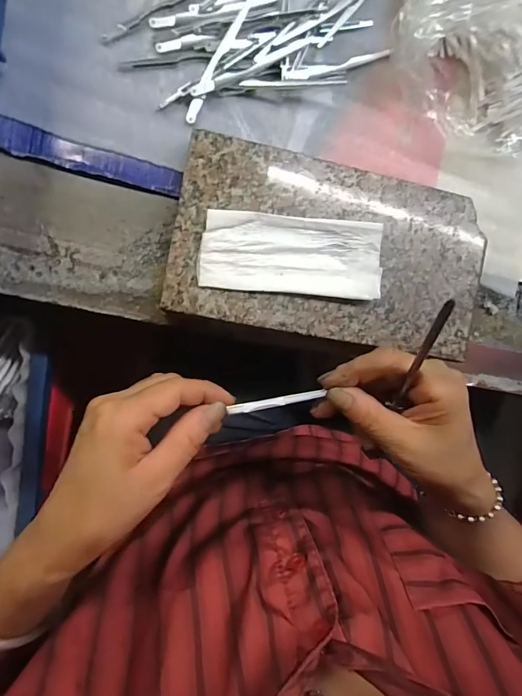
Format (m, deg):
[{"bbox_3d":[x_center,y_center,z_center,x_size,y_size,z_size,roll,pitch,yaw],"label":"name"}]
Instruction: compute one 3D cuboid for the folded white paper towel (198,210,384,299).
[{"bbox_3d":[0.024,-0.069,0.296,0.133,0.011,0.054,4,91,-7],"label":"folded white paper towel"}]

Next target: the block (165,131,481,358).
[{"bbox_3d":[0.056,-0.073,0.318,0.237,0.032,0.131,10,91,-7],"label":"block"}]

